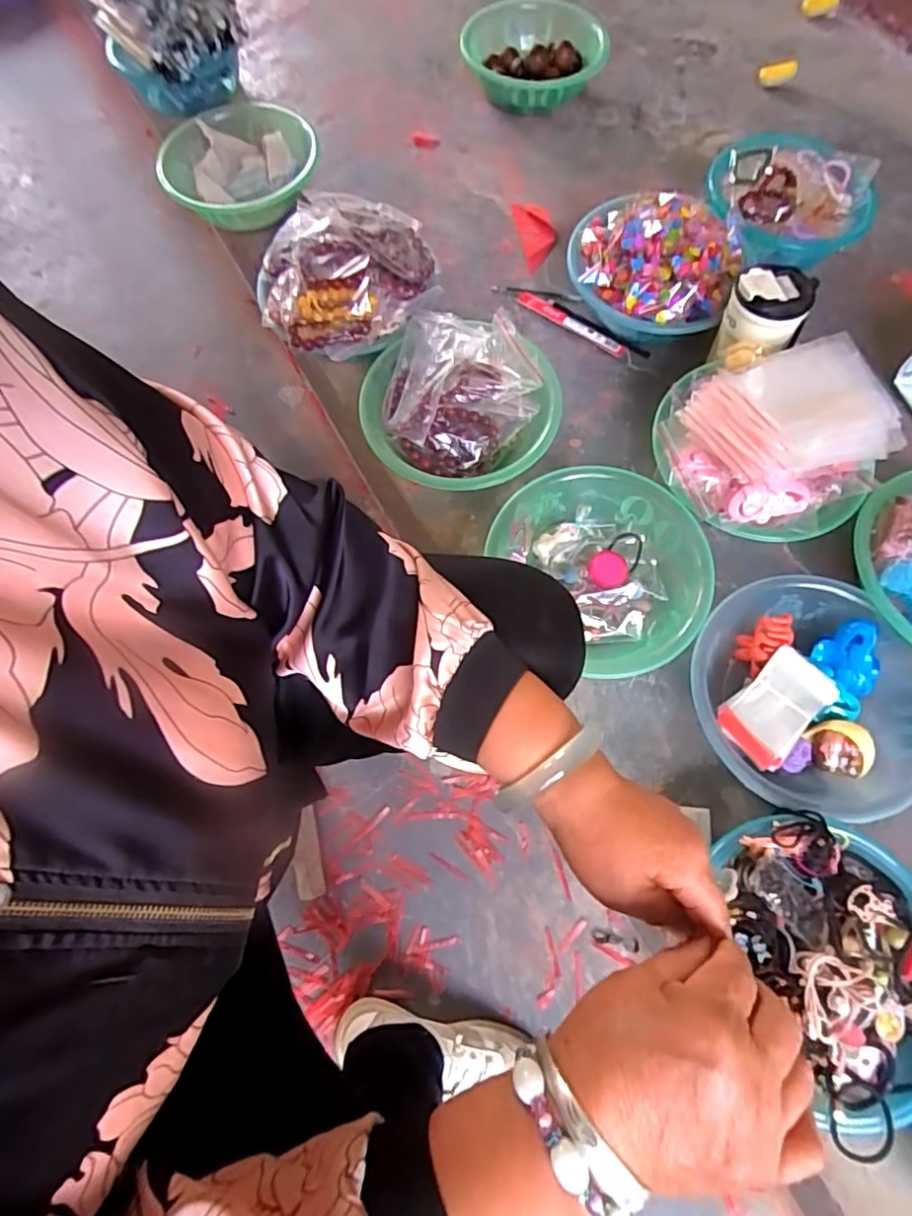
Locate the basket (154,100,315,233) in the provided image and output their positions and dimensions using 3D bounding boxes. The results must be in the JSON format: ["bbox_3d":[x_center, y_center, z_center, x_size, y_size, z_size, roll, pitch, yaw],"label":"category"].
[{"bbox_3d":[-0.334,-0.687,0.893,0.238,0.071,0.260,2,69,2],"label":"basket"}]

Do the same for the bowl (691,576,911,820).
[{"bbox_3d":[0.357,0.093,0.598,0.230,0.076,0.222,0,71,-1],"label":"bowl"}]

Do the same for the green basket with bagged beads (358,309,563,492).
[{"bbox_3d":[0.004,-0.242,0.718,0.237,0.088,0.235,1,69,1],"label":"green basket with bagged beads"}]

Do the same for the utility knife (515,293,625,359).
[{"bbox_3d":[0.161,-0.401,0.824,0.176,0.012,0.019,37,74,14],"label":"utility knife"}]

